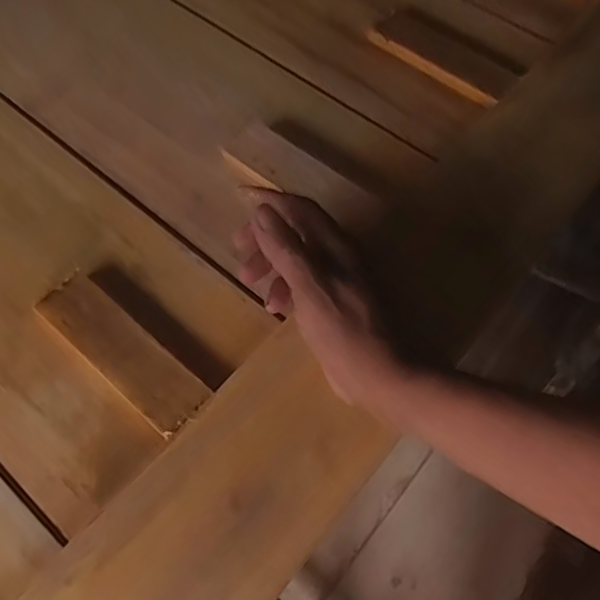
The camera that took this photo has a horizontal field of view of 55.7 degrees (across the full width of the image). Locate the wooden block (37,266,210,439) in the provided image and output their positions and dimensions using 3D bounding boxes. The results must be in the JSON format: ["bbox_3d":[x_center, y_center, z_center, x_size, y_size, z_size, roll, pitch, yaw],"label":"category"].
[{"bbox_3d":[-0.130,0.037,0.416,0.148,0.014,0.044,38,68,18],"label":"wooden block"}]

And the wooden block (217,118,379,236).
[{"bbox_3d":[-0.002,-0.107,0.489,0.143,0.015,0.050,32,67,15],"label":"wooden block"}]

